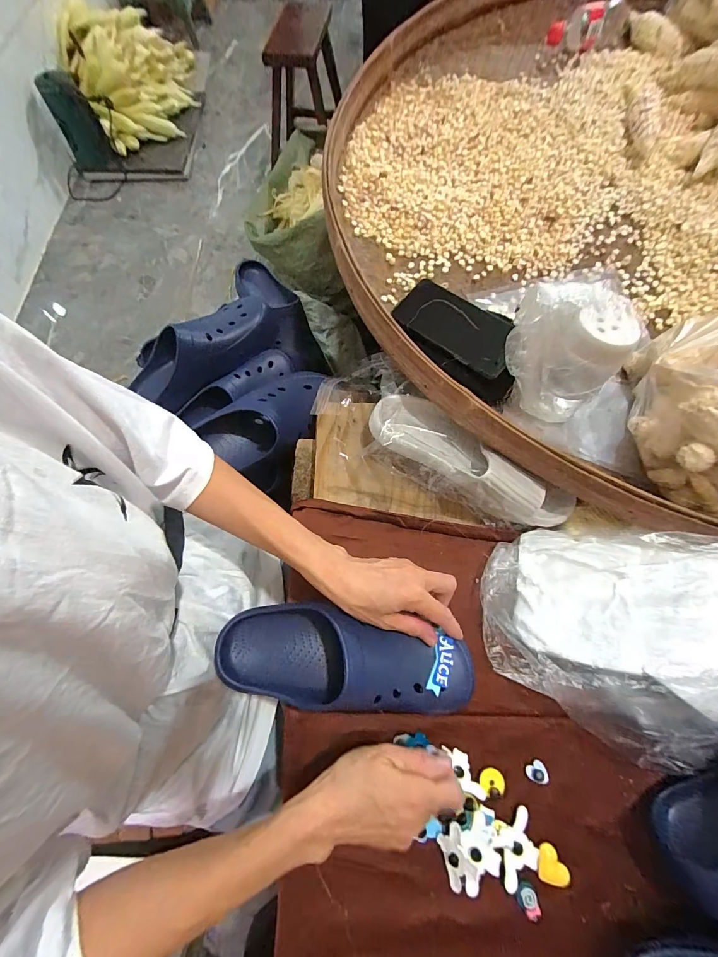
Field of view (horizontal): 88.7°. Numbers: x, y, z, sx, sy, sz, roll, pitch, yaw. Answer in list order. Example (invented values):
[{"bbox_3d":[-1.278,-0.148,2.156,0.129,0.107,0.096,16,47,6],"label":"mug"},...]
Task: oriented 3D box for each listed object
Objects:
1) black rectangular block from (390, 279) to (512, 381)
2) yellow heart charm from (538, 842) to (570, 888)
[{"bbox_3d":[0.123,-0.200,0.477,0.165,0.015,0.078,38,86,18],"label":"black rectangular block"},{"bbox_3d":[0.185,0.367,0.348,0.027,0.004,0.027,8,59,13],"label":"yellow heart charm"}]

